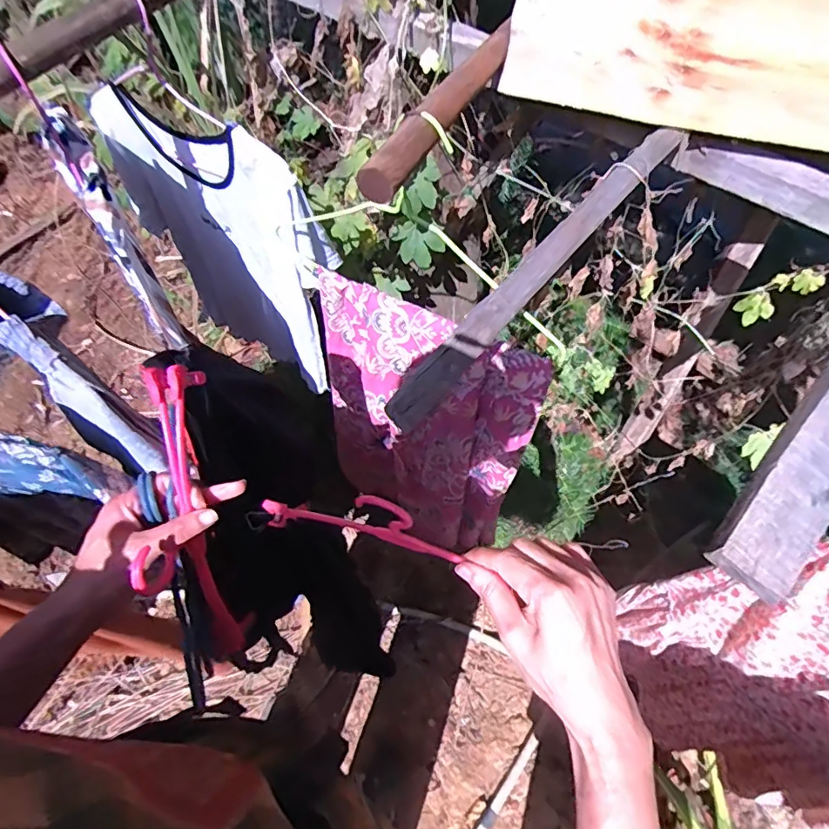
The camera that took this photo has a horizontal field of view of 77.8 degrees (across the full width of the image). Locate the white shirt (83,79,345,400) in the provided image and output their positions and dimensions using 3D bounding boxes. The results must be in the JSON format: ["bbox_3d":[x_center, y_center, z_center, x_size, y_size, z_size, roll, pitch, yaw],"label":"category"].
[{"bbox_3d":[-0.305,-0.273,0.896,0.423,0.480,0.062,31,66,17],"label":"white shirt"}]

